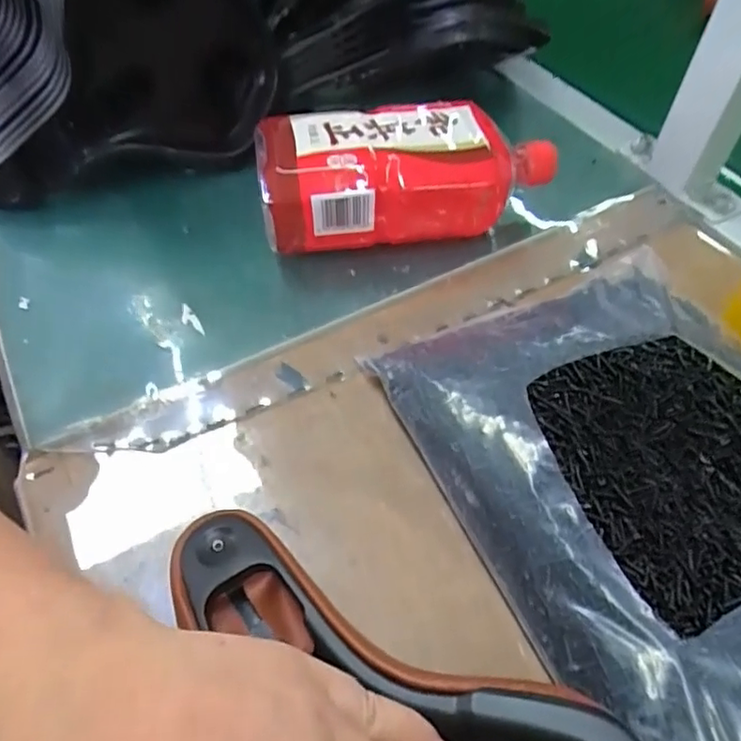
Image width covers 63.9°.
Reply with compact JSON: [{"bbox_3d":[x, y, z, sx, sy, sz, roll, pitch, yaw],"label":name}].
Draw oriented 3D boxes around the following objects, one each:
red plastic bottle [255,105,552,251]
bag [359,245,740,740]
[{"bbox_3d":[0.029,-0.127,0.419,0.206,0.086,0.065,-8,54,-5],"label":"red plastic bottle"},{"bbox_3d":[0.152,0.059,0.294,0.198,0.033,0.283,-19,56,-13],"label":"bag"}]

